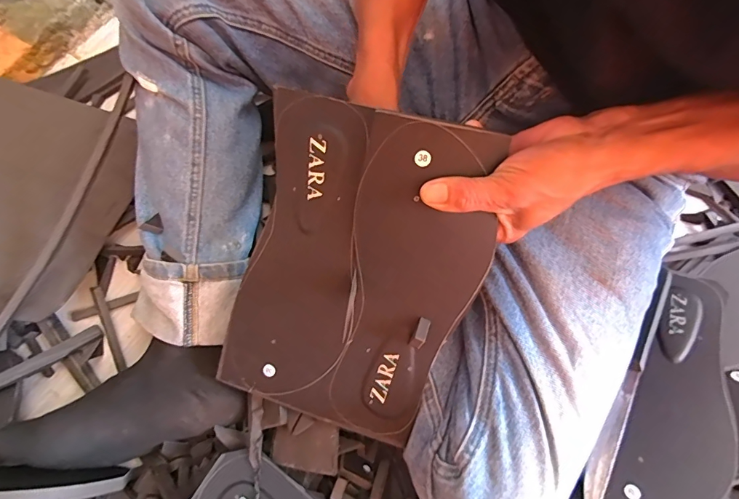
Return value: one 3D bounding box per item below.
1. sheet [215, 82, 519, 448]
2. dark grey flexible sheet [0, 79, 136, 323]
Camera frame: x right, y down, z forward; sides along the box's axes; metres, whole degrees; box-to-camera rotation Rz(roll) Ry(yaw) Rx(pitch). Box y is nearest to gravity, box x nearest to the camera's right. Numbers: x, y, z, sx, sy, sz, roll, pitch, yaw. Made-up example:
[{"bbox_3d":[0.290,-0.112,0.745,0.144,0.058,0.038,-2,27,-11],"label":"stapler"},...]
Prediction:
[{"bbox_3d":[-0.016,0.024,0.310,0.175,0.022,0.249,19,106,10],"label":"sheet"},{"bbox_3d":[-0.390,-0.066,0.440,0.228,0.028,0.257,17,69,-1],"label":"dark grey flexible sheet"}]

